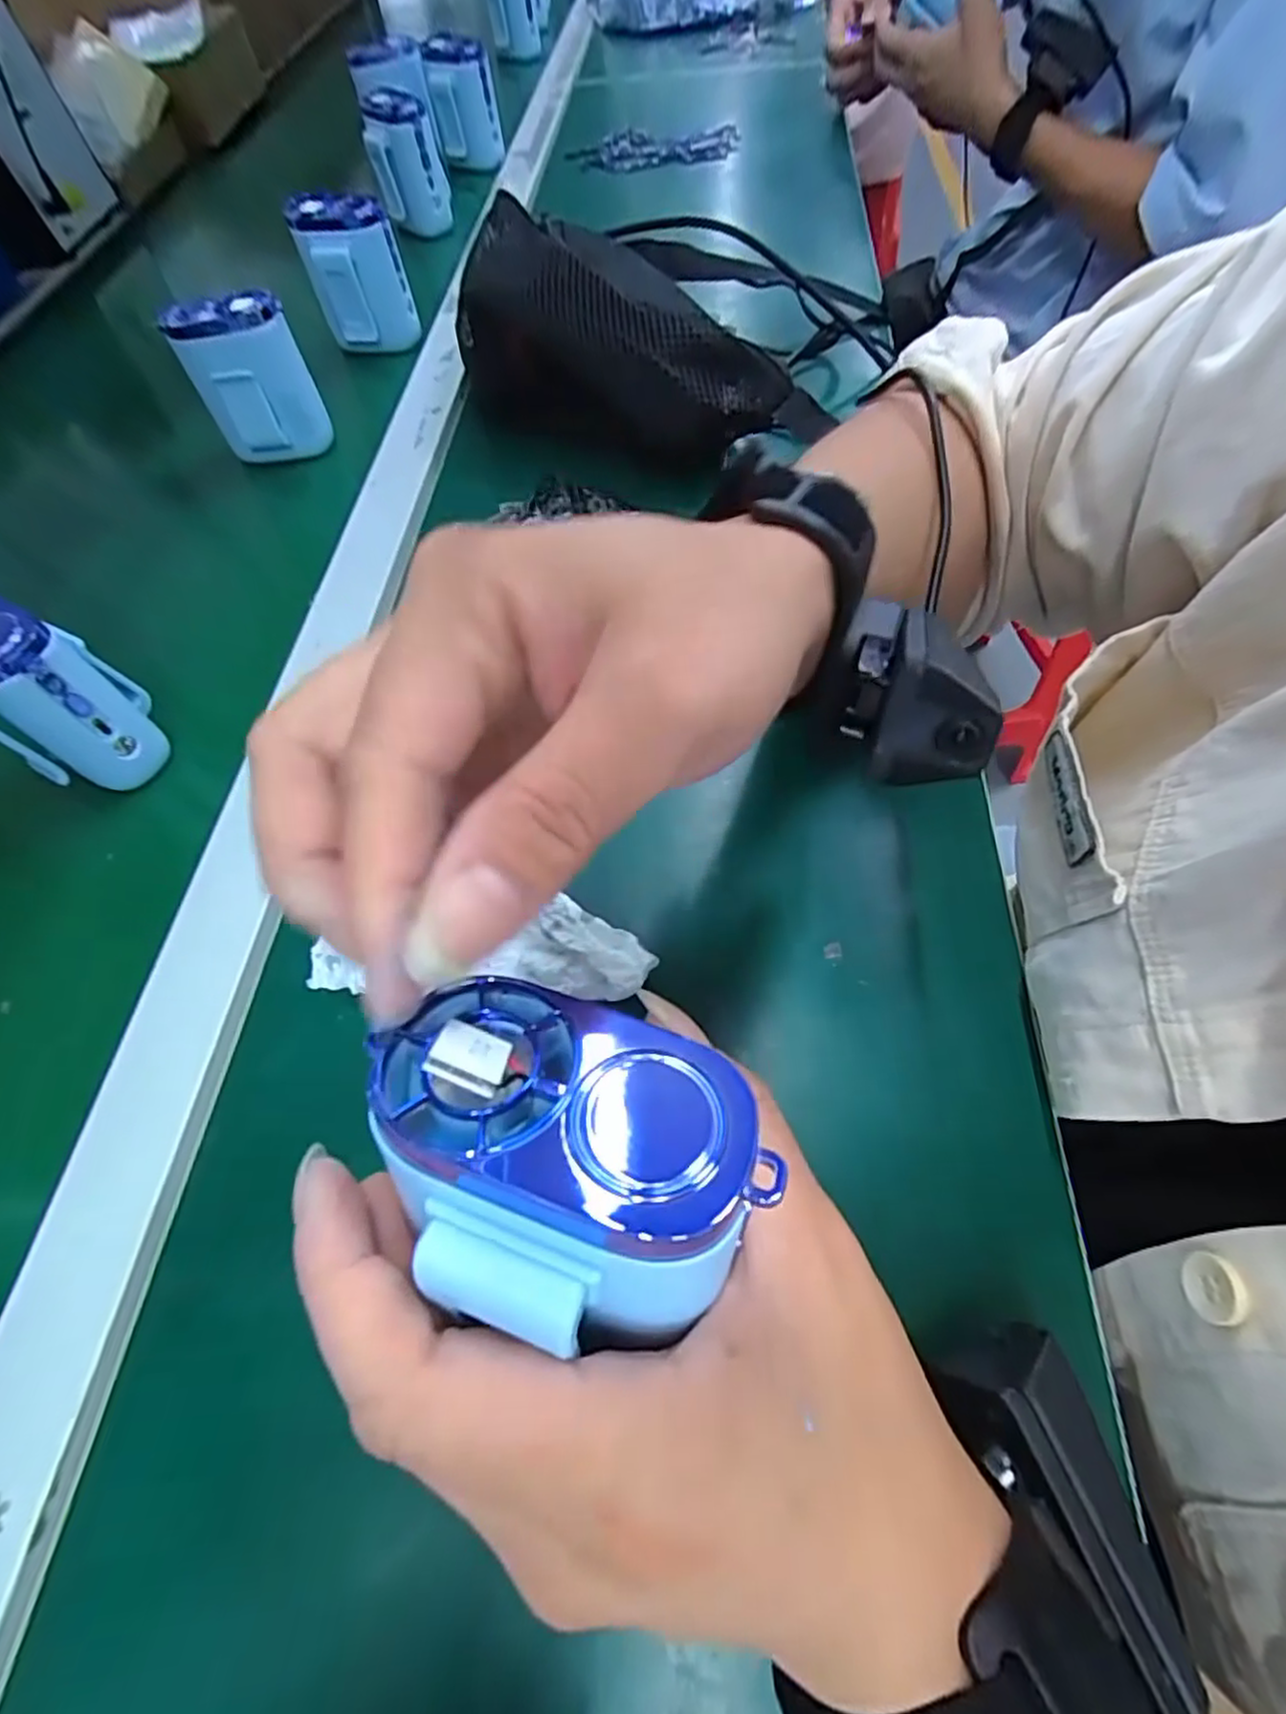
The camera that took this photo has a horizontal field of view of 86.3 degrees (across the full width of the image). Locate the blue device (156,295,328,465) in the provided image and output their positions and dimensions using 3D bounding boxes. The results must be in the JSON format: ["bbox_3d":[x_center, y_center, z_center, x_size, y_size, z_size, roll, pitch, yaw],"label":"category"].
[{"bbox_3d":[-0.246,-0.300,0.431,0.067,0.076,0.037,-21,61,-7],"label":"blue device"}]

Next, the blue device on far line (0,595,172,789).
[{"bbox_3d":[-0.254,-0.065,0.302,0.026,0.115,0.055,30,67,19],"label":"blue device on far line"}]

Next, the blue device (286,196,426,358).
[{"bbox_3d":[-0.209,-0.428,0.500,0.066,0.080,0.038,-16,61,-5],"label":"blue device"}]

